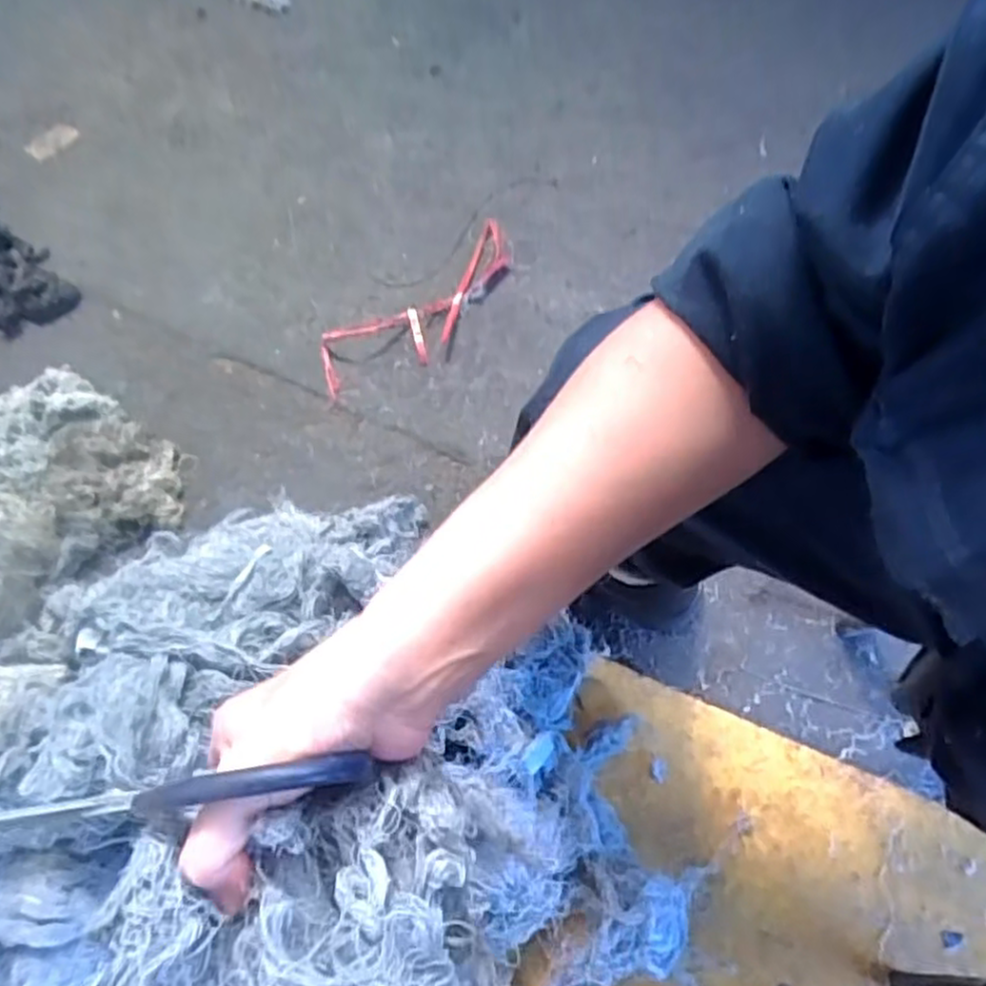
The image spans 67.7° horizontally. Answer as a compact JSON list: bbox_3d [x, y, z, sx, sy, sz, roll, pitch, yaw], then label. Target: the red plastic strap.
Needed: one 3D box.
[{"bbox_3d":[-0.091,-0.243,0.961,0.322,0.031,0.129,-35,67,-13],"label":"red plastic strap"}]

